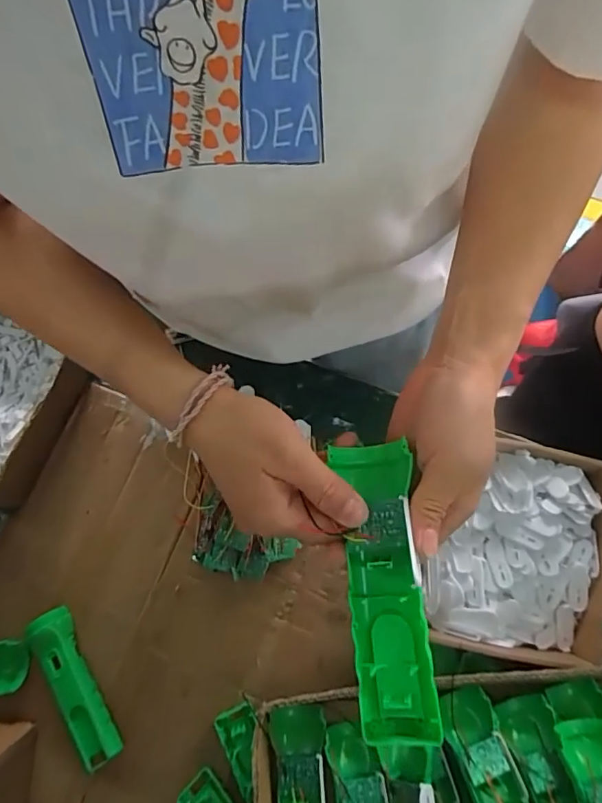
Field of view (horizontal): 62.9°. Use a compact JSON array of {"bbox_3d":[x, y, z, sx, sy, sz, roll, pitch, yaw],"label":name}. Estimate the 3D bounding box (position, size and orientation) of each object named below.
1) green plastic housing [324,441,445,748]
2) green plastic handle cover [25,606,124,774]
[{"bbox_3d":[0.047,0.102,0.281,0.041,0.026,0.158,-3,72,0],"label":"green plastic housing"},{"bbox_3d":[-0.247,0.307,0.532,0.047,0.018,0.163,-30,79,-5],"label":"green plastic handle cover"}]

